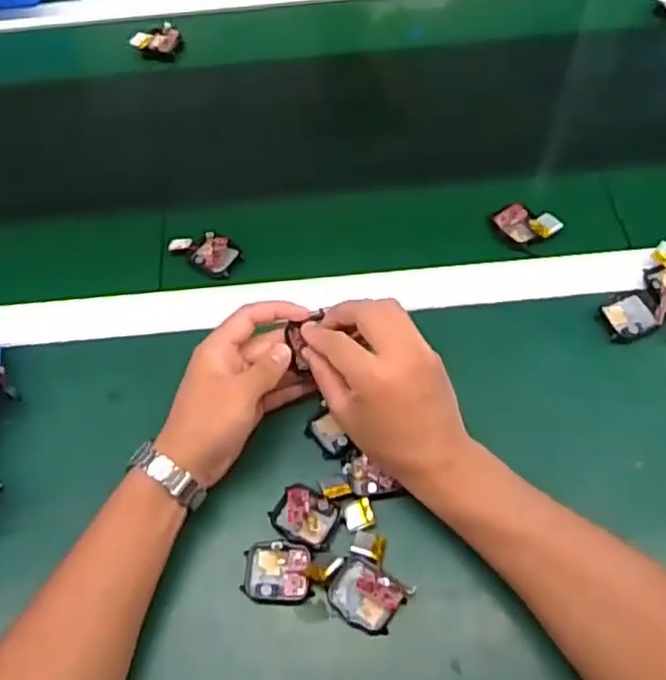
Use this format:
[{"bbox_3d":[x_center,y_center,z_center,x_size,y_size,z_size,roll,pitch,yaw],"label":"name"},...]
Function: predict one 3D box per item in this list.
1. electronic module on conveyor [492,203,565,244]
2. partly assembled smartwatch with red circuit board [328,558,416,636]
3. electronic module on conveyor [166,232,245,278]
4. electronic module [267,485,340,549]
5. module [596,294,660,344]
[{"bbox_3d":[0.170,-0.103,0.606,0.055,0.012,0.034,35,68,22],"label":"electronic module on conveyor"},{"bbox_3d":[0.022,0.169,0.455,0.048,0.017,0.038,28,65,19],"label":"partly assembled smartwatch with red circuit board"},{"bbox_3d":[-0.112,-0.080,0.612,0.062,0.011,0.036,29,66,20],"label":"electronic module on conveyor"},{"bbox_3d":[-0.020,0.122,0.480,0.044,0.012,0.034,21,63,16],"label":"electronic module"},{"bbox_3d":[0.239,-0.019,0.552,0.043,0.009,0.036,-20,60,-7],"label":"module"}]

